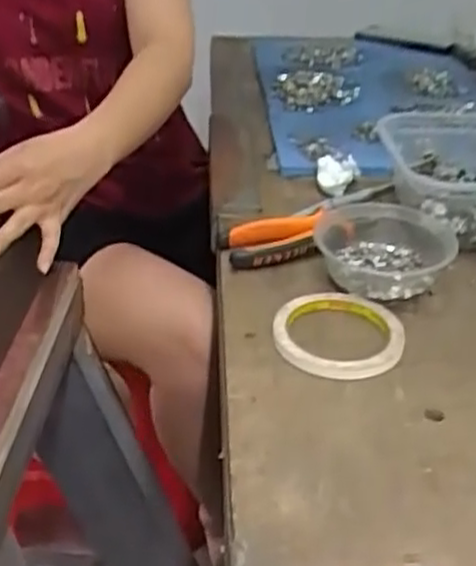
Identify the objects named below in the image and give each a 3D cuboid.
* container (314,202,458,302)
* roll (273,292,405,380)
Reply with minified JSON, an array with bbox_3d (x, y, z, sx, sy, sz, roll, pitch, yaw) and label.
[{"bbox_3d":[0.124,-0.027,0.641,0.112,0.038,0.109,7,33,8],"label":"container"},{"bbox_3d":[0.077,0.037,0.575,0.096,0.012,0.094,1,33,-1],"label":"roll"}]

